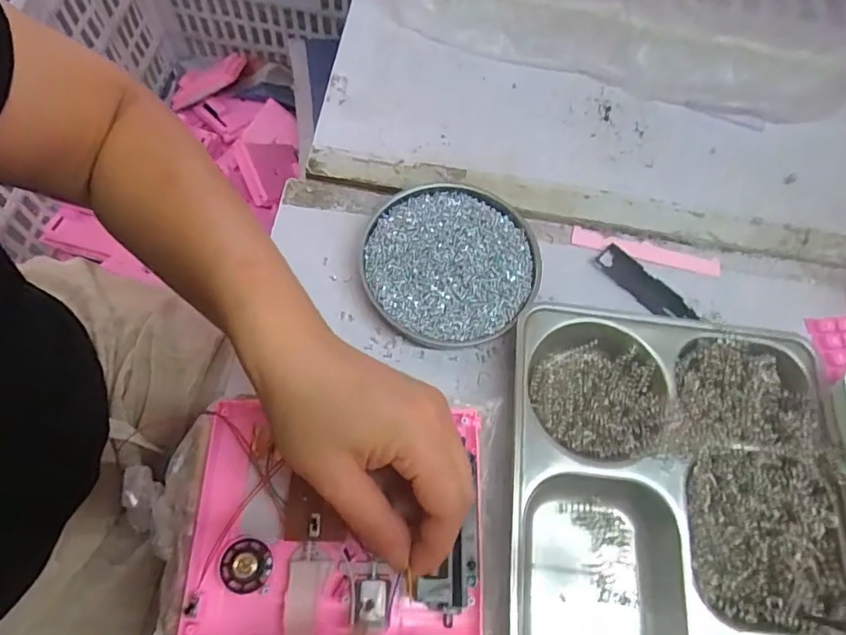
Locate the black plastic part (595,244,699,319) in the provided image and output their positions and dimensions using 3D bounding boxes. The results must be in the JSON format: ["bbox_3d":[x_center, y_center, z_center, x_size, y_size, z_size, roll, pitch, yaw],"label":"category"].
[{"bbox_3d":[0.180,-0.025,0.430,0.085,0.008,0.023,42,70,13],"label":"black plastic part"}]

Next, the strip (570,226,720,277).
[{"bbox_3d":[0.185,-0.055,0.439,0.124,0.004,0.017,14,67,1],"label":"strip"}]

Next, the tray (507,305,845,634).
[{"bbox_3d":[0.161,0.132,0.337,0.211,0.031,0.279,7,67,-2],"label":"tray"}]

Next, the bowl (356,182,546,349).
[{"bbox_3d":[0.023,-0.043,0.408,0.130,0.024,0.132,2,67,-4],"label":"bowl"}]

